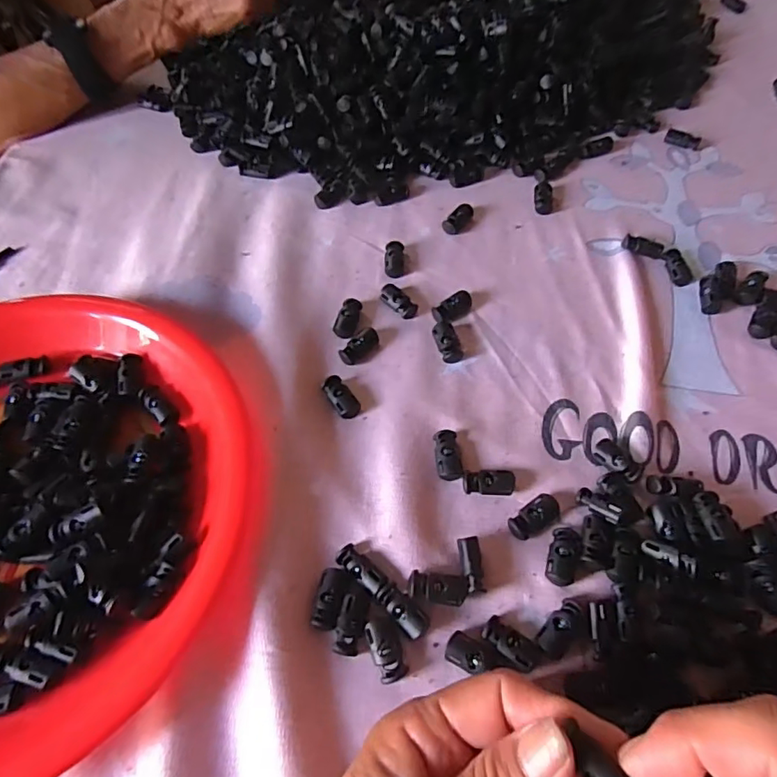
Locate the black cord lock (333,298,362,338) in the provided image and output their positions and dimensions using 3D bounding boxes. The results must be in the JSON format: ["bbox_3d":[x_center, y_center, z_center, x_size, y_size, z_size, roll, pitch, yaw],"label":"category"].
[{"bbox_3d":[-0.027,-0.047,0.349,0.014,0.006,0.029,10,60,6],"label":"black cord lock"}]

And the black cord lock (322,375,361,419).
[{"bbox_3d":[-0.028,0.005,0.317,0.014,0.006,0.029,-30,64,-16],"label":"black cord lock"}]

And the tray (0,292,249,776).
[{"bbox_3d":[-0.202,0.058,0.272,0.248,0.025,0.252,0,59,1],"label":"tray"}]

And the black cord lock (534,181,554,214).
[{"bbox_3d":[0.121,-0.150,0.411,0.014,0.007,0.032,7,60,5],"label":"black cord lock"}]

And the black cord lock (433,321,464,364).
[{"bbox_3d":[0.038,-0.030,0.339,0.013,0.008,0.029,-15,60,-8],"label":"black cord lock"}]

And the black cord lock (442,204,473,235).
[{"bbox_3d":[0.053,-0.128,0.399,0.014,0.008,0.029,33,65,18],"label":"black cord lock"}]

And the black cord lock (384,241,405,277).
[{"bbox_3d":[0.004,-0.092,0.375,0.014,0.008,0.029,1,60,1],"label":"black cord lock"}]

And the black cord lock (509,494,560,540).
[{"bbox_3d":[0.077,0.068,0.279,0.029,0.007,0.014,-29,63,-15],"label":"black cord lock"}]

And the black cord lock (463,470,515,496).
[{"bbox_3d":[0.055,0.051,0.288,0.028,0.009,0.012,0,59,1],"label":"black cord lock"}]

